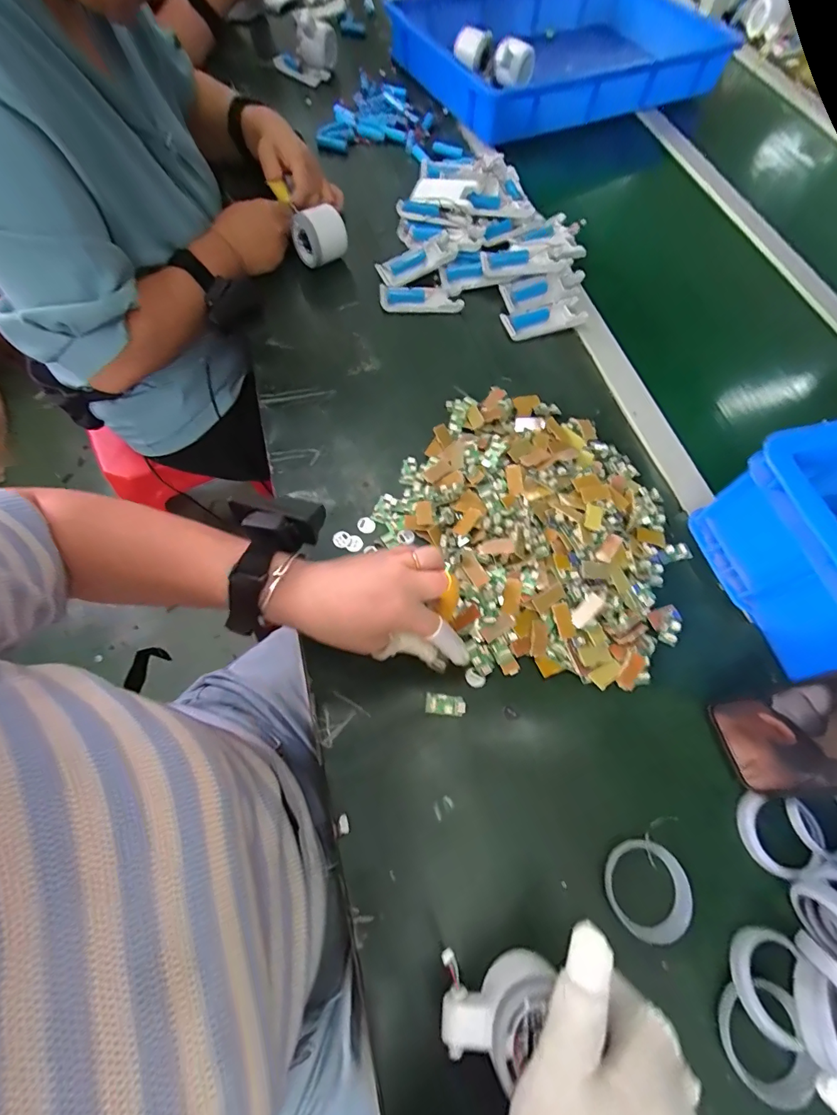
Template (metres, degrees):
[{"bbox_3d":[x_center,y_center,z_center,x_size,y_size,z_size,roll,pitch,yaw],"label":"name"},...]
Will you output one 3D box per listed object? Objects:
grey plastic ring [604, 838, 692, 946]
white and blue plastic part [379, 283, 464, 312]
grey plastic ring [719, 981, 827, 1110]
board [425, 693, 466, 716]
[{"bbox_3d":[0.166,0.240,0.317,0.057,0.012,0.060,1,66,-2],"label":"grey plastic ring"},{"bbox_3d":[0.003,-0.338,0.571,0.106,0.010,0.047,1,66,-2],"label":"white and blue plastic part"},{"bbox_3d":[0.225,0.316,0.283,0.051,0.021,0.059,-15,68,-9],"label":"grey plastic ring"},{"bbox_3d":[0.023,0.121,0.359,0.032,0.006,0.015,6,66,1],"label":"board"}]

